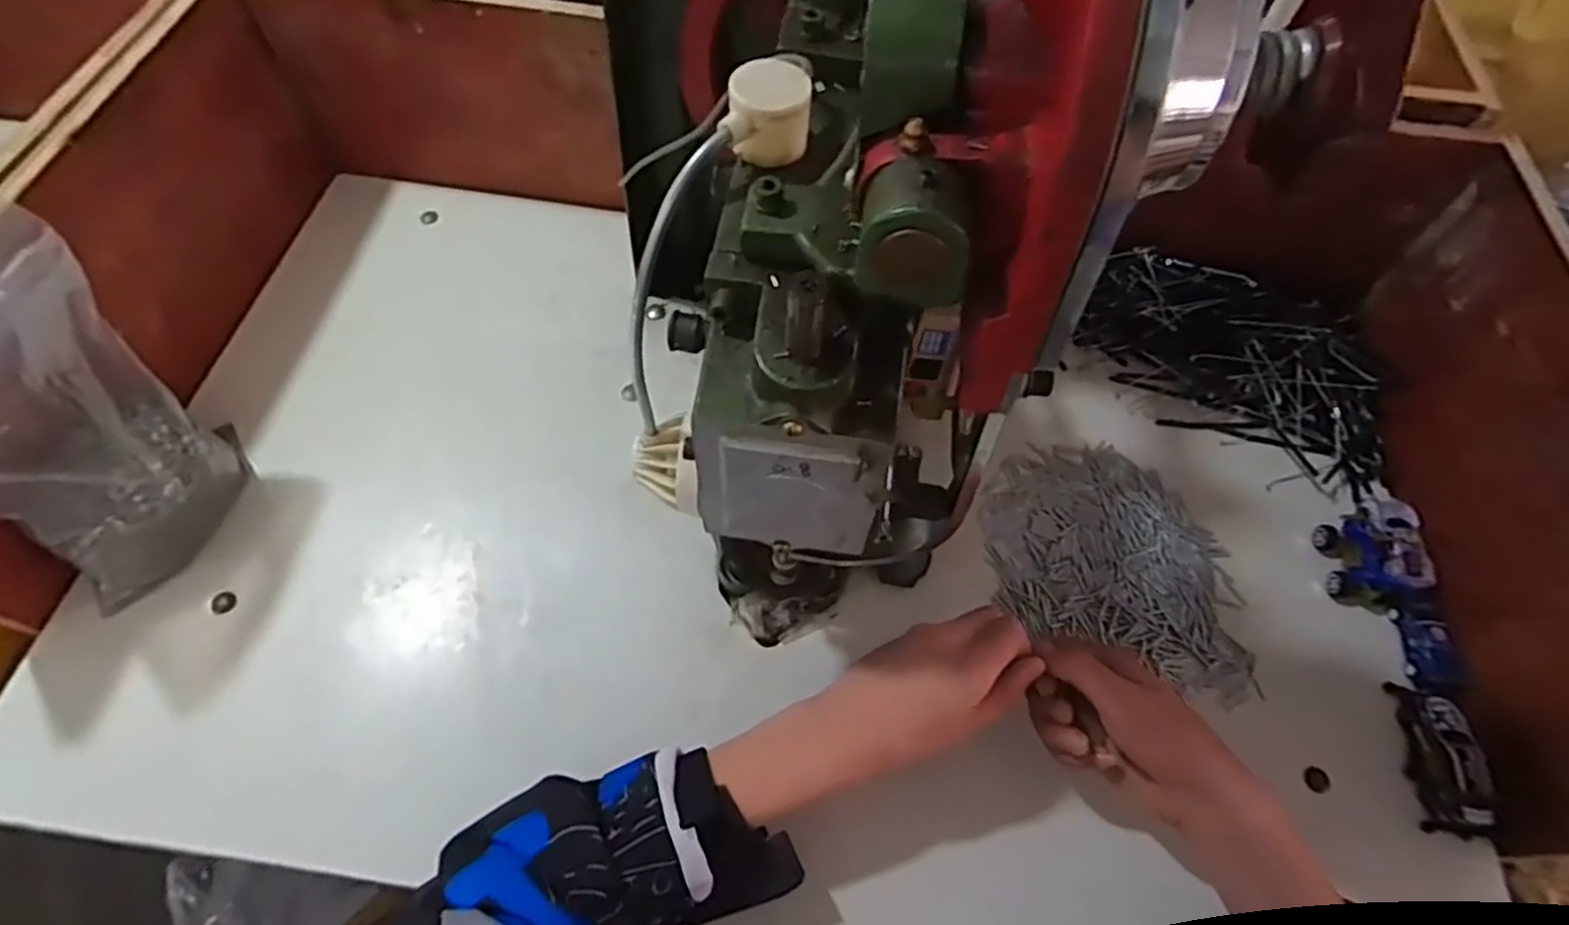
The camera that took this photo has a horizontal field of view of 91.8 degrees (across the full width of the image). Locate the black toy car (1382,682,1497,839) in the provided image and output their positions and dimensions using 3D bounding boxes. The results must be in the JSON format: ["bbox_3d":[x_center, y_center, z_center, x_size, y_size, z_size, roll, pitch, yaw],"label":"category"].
[{"bbox_3d":[0.450,0.202,0.519,0.037,0.026,0.096,11,60,3],"label":"black toy car"}]

